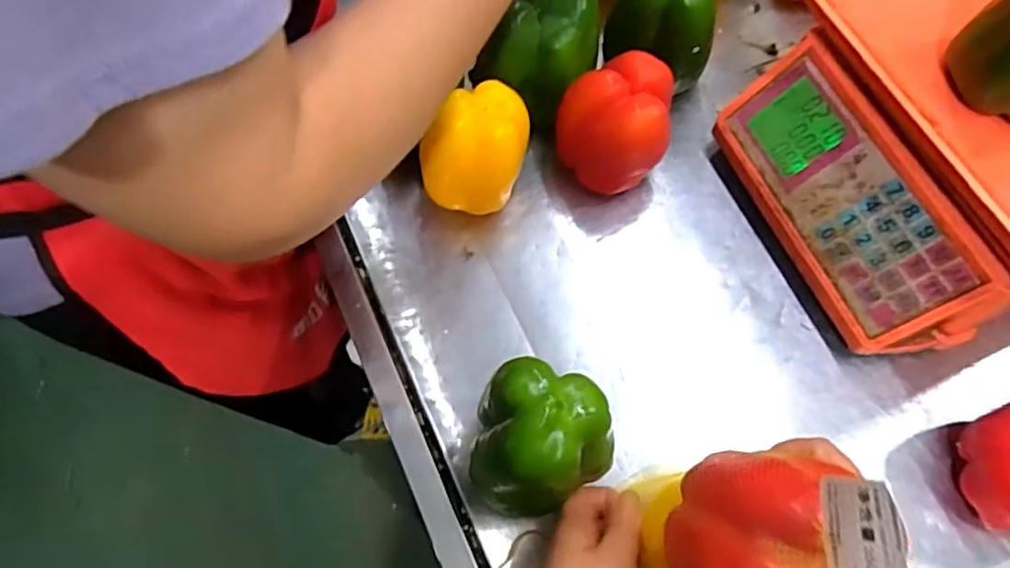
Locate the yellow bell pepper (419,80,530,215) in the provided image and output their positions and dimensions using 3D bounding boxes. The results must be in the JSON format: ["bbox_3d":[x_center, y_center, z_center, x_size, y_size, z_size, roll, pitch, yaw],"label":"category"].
[{"bbox_3d":[-0.021,-0.097,0.474,0.073,0.085,0.080,6,69,4],"label":"yellow bell pepper"}]

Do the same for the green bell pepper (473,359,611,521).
[{"bbox_3d":[0.022,0.090,0.363,0.076,0.081,0.076,-1,69,1],"label":"green bell pepper"}]

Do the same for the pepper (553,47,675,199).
[{"bbox_3d":[0.079,-0.113,0.479,0.078,0.087,0.073,-1,69,1],"label":"pepper"}]

